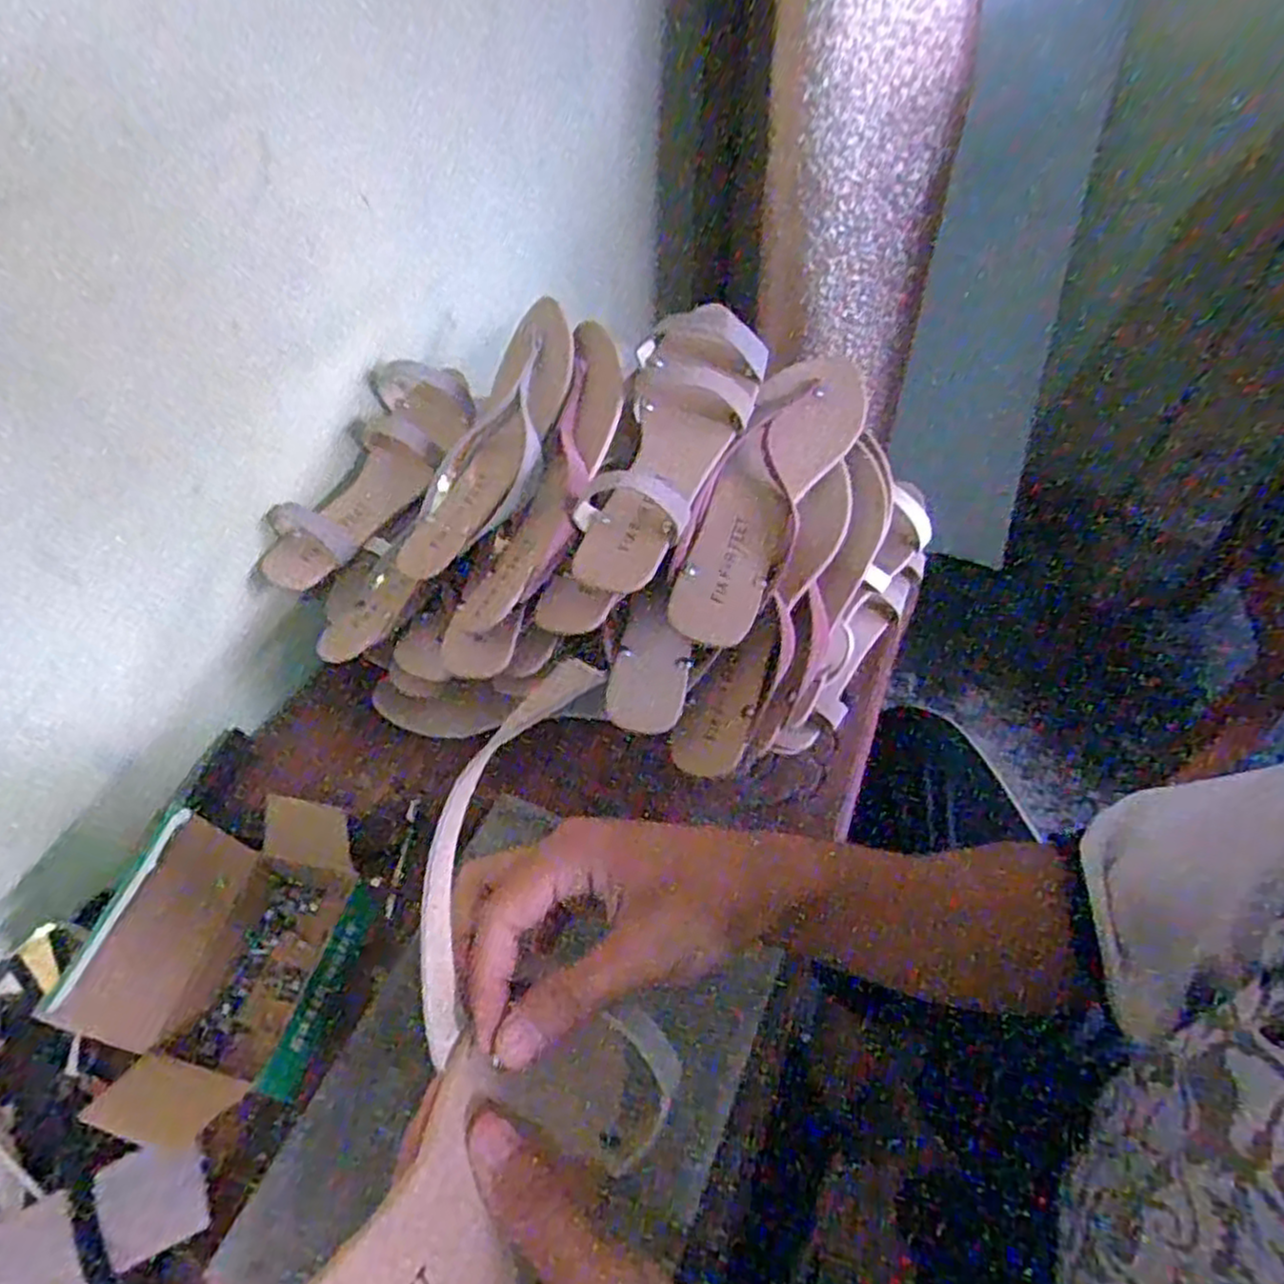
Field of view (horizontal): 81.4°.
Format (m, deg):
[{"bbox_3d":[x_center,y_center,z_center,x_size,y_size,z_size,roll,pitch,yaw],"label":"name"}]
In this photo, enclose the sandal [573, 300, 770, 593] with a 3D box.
[{"bbox_3d":[0.014,-0.130,0.497,0.088,0.043,0.213,17,71,14],"label":"sandal"}]

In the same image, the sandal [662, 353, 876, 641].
[{"bbox_3d":[0.085,-0.101,0.502,0.066,0.036,0.226,25,78,19],"label":"sandal"}]

